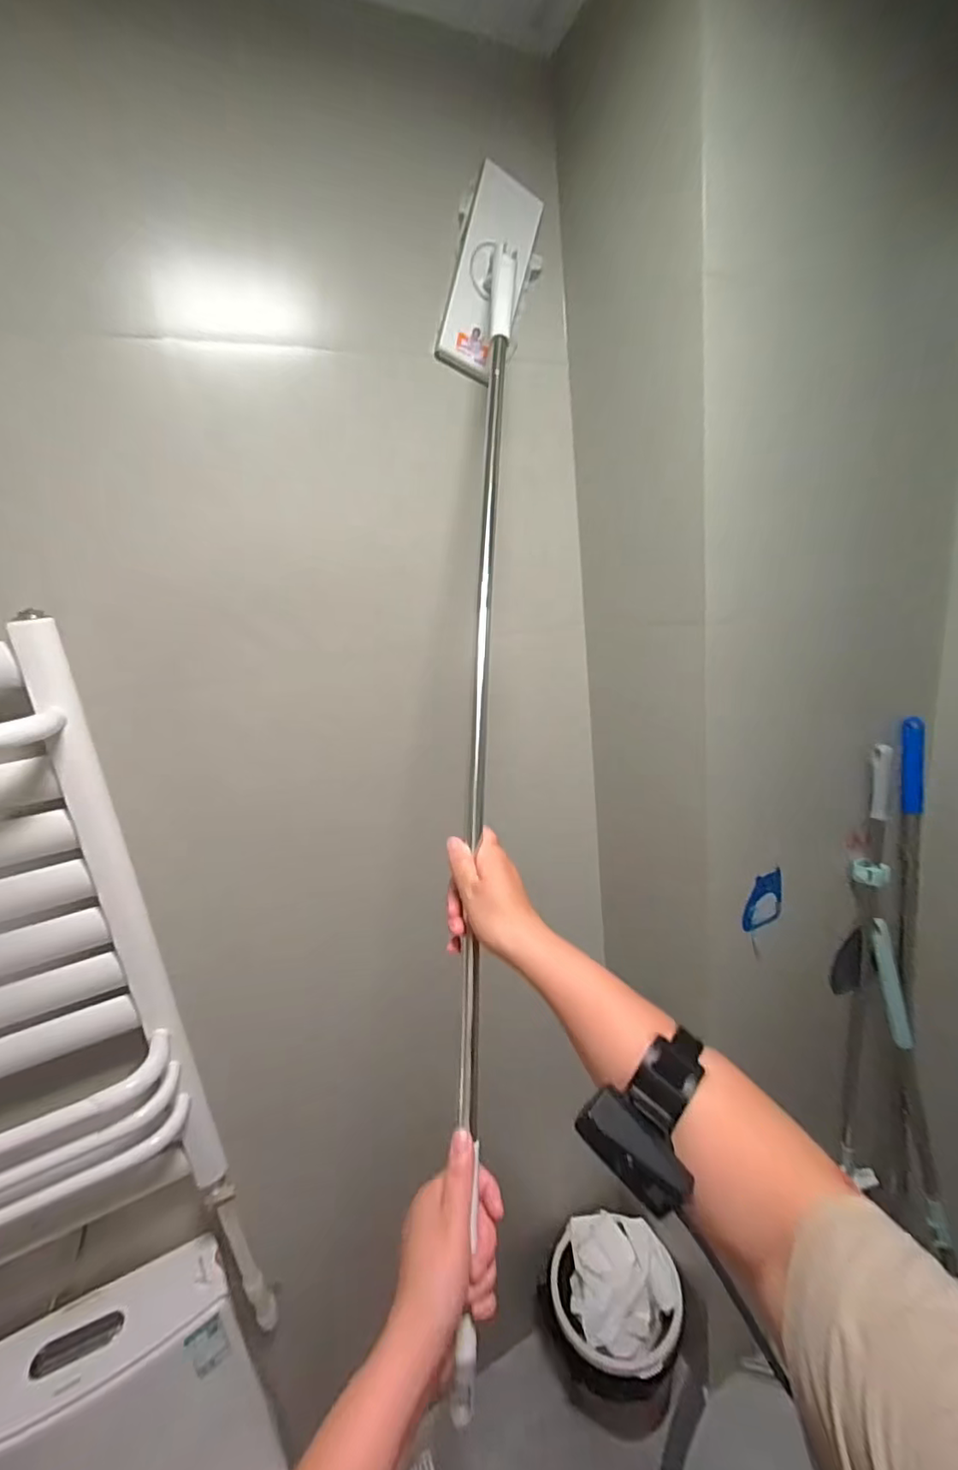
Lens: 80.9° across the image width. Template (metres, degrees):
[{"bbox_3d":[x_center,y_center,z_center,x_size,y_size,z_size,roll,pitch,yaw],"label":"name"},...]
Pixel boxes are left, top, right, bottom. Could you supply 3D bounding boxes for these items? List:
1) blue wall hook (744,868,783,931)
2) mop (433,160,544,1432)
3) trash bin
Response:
[{"bbox_3d":[0.451,0.268,0.899,0.078,0.089,0.017,-18,16,-16],"label":"blue wall hook"},{"bbox_3d":[0.004,-0.124,0.614,0.131,1.263,0.105,-3,-17,13],"label":"mop"},{"bbox_3d":[0.278,1.176,1.121,0.250,0.236,0.253,-6,16,3],"label":"trash bin"}]

